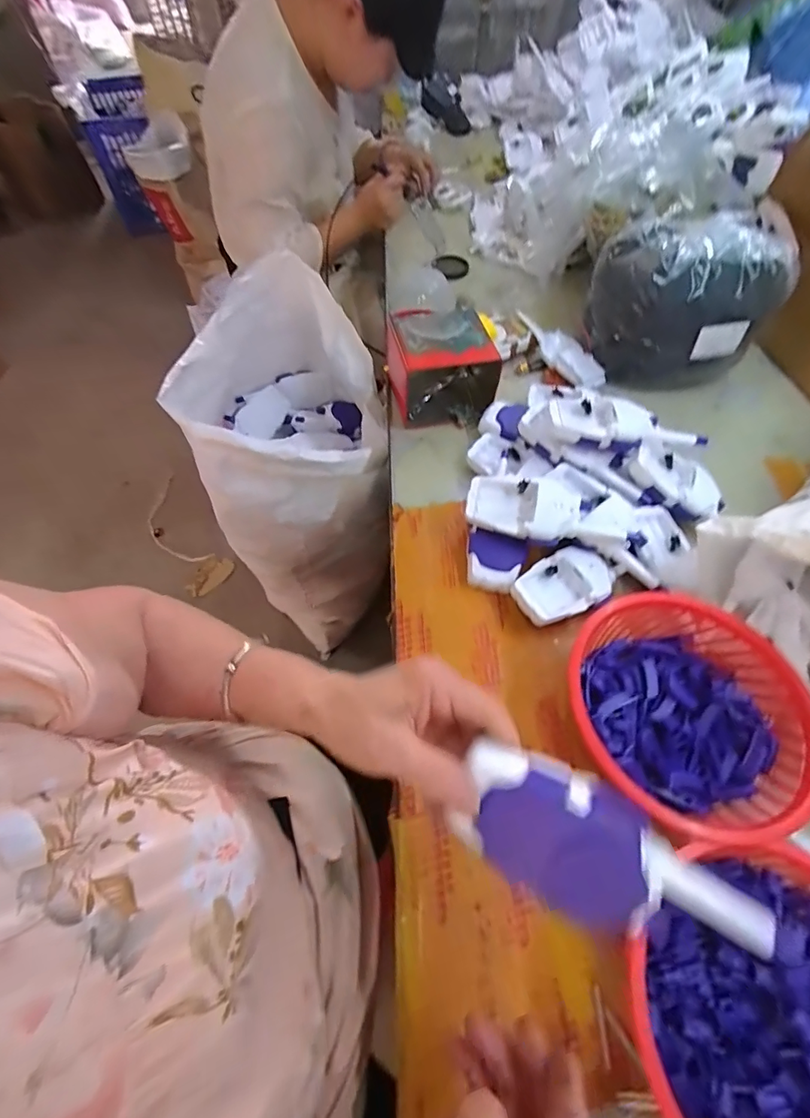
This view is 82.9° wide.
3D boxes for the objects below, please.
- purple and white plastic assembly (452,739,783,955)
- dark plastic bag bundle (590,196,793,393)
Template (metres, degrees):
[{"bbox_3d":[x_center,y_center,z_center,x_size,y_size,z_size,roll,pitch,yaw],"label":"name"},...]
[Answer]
[{"bbox_3d":[0.100,0.153,0.236,0.149,0.036,0.060,25,62,14],"label":"purple and white plastic assembly"},{"bbox_3d":[0.367,-0.345,0.623,0.199,0.171,0.151,-1,59,-2],"label":"dark plastic bag bundle"}]

